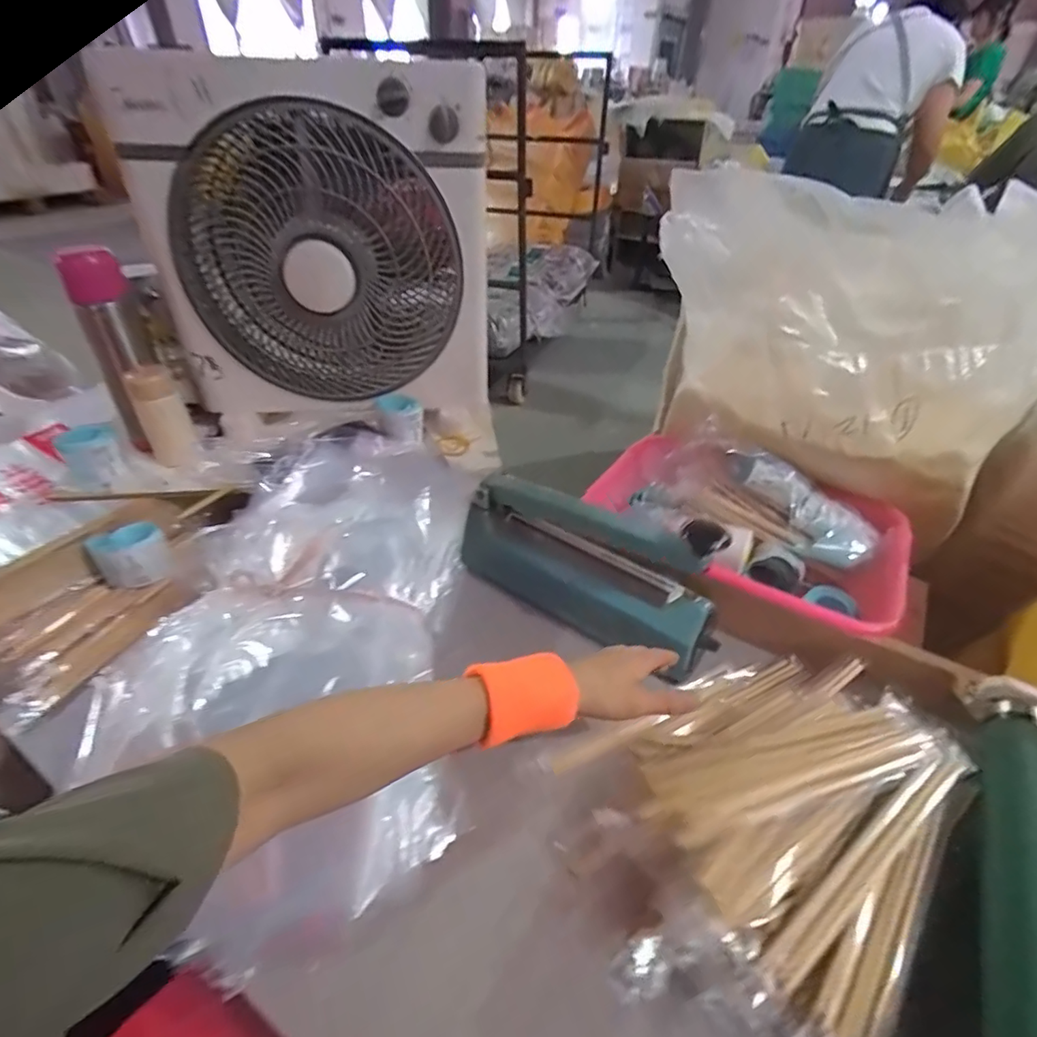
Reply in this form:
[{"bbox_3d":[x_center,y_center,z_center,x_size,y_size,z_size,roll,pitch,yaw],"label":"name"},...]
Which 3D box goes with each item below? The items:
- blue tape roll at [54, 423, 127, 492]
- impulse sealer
[{"bbox_3d":[-0.525,-0.075,0.676,0.059,0.071,0.060,-27,47,-31],"label":"blue tape roll"},{"bbox_3d":[0.068,0.055,0.589,0.283,0.115,0.081,27,45,24],"label":"impulse sealer"}]

